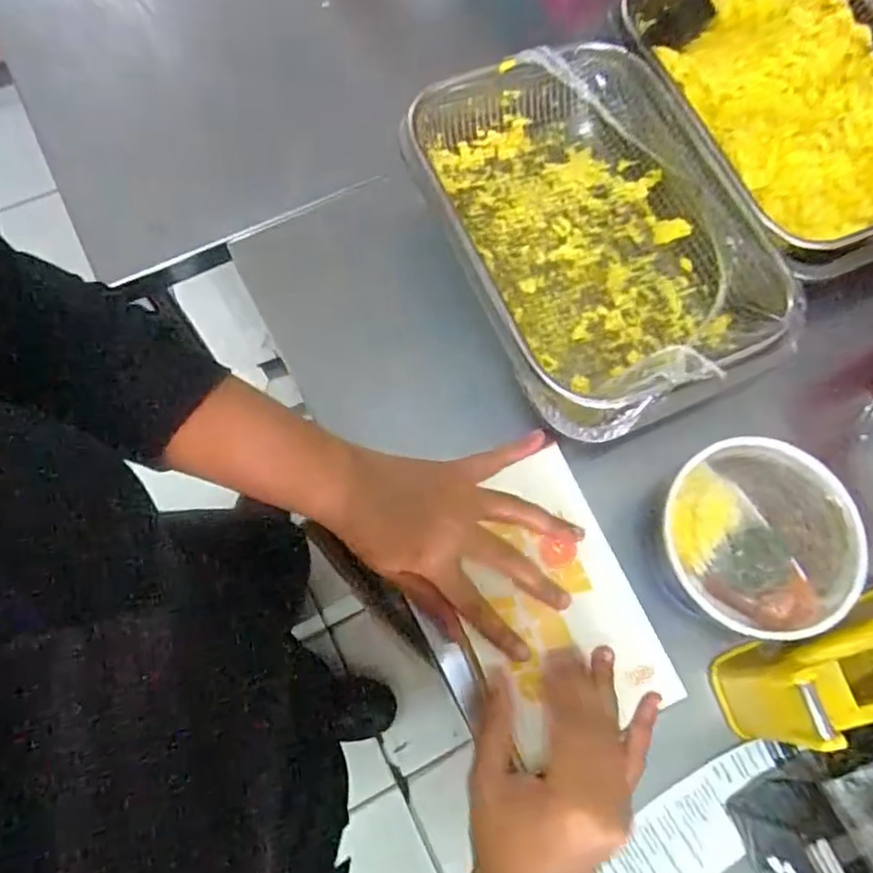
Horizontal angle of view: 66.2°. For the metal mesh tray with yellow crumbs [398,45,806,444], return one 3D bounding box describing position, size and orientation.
[{"bbox_3d":[0.119,-0.159,0.521,0.214,0.072,0.304,-21,73,-8],"label":"metal mesh tray with yellow crumbs"}]

